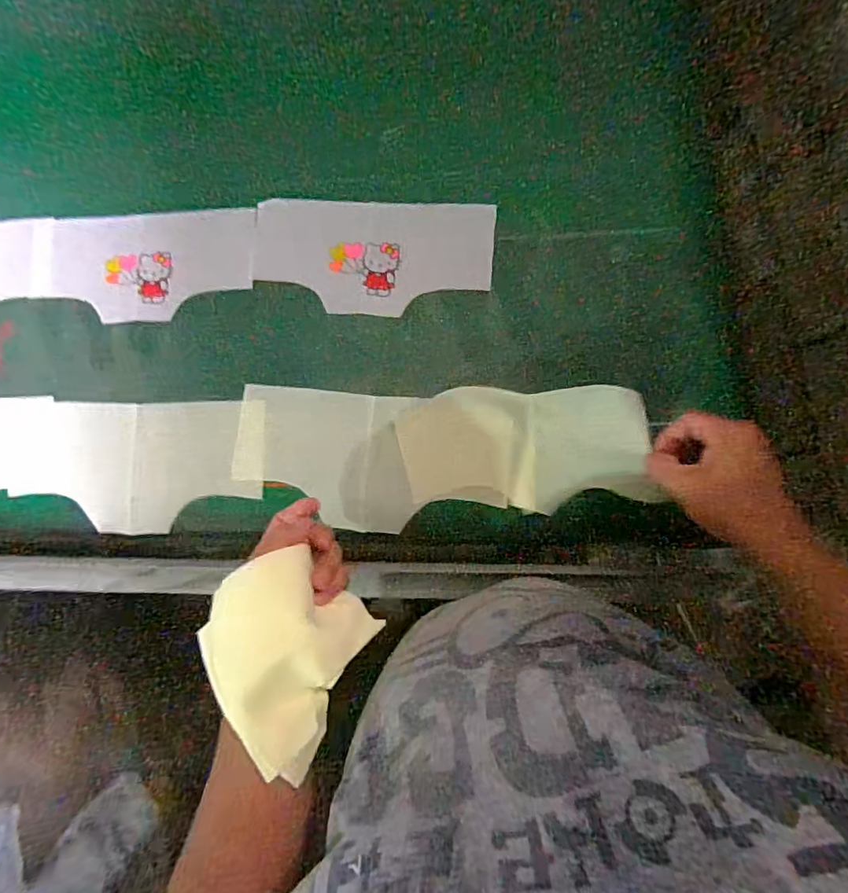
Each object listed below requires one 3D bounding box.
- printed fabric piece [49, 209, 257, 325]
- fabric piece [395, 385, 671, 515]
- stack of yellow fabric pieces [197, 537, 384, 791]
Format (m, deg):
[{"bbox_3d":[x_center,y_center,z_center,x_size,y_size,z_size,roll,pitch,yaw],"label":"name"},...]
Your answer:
[{"bbox_3d":[-0.331,-0.217,0.627,0.259,0.012,0.130,1,82,5],"label":"printed fabric piece"},{"bbox_3d":[0.096,0.001,0.535,0.244,0.037,0.120,-2,84,25],"label":"fabric piece"},{"bbox_3d":[-0.114,0.165,0.419,0.128,0.030,0.137,38,55,-10],"label":"stack of yellow fabric pieces"}]

